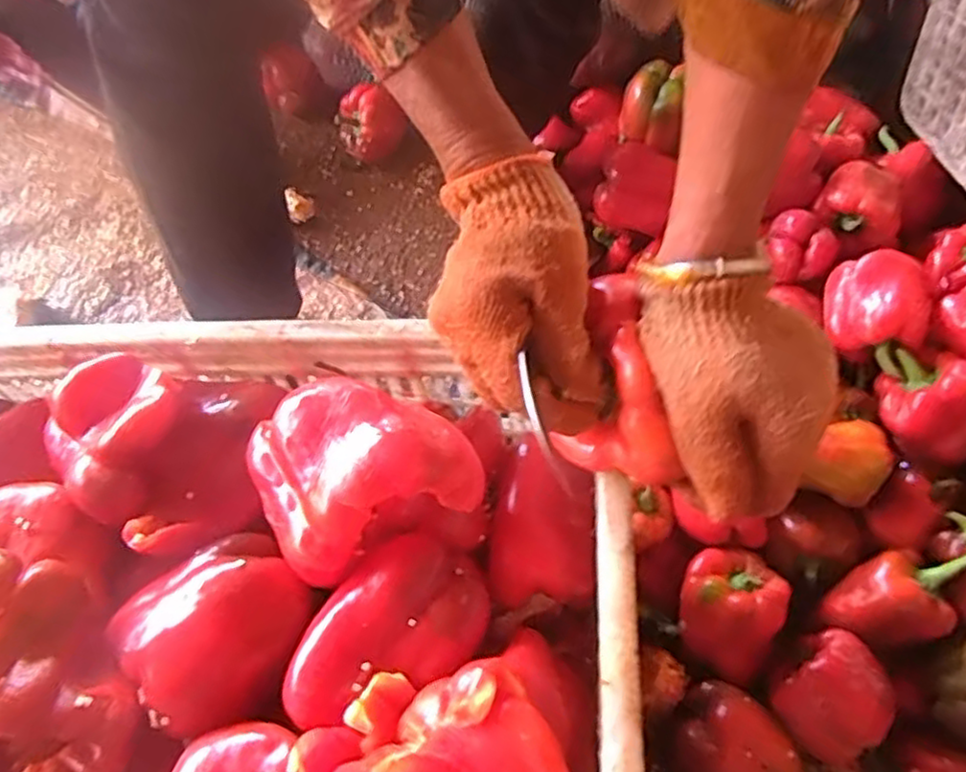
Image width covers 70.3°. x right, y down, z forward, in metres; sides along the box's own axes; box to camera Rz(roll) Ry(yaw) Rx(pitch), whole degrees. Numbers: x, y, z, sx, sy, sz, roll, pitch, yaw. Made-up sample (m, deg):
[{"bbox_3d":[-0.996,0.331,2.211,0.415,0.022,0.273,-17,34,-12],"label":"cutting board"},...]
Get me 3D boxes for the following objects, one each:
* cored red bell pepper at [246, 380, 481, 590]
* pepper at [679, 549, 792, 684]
[{"bbox_3d":[-0.074,0.048,0.414,0.121,0.064,0.103,-20,64,-13],"label":"cored red bell pepper"},{"bbox_3d":[0.222,0.197,0.616,0.090,0.064,0.104,23,63,10],"label":"pepper"}]

